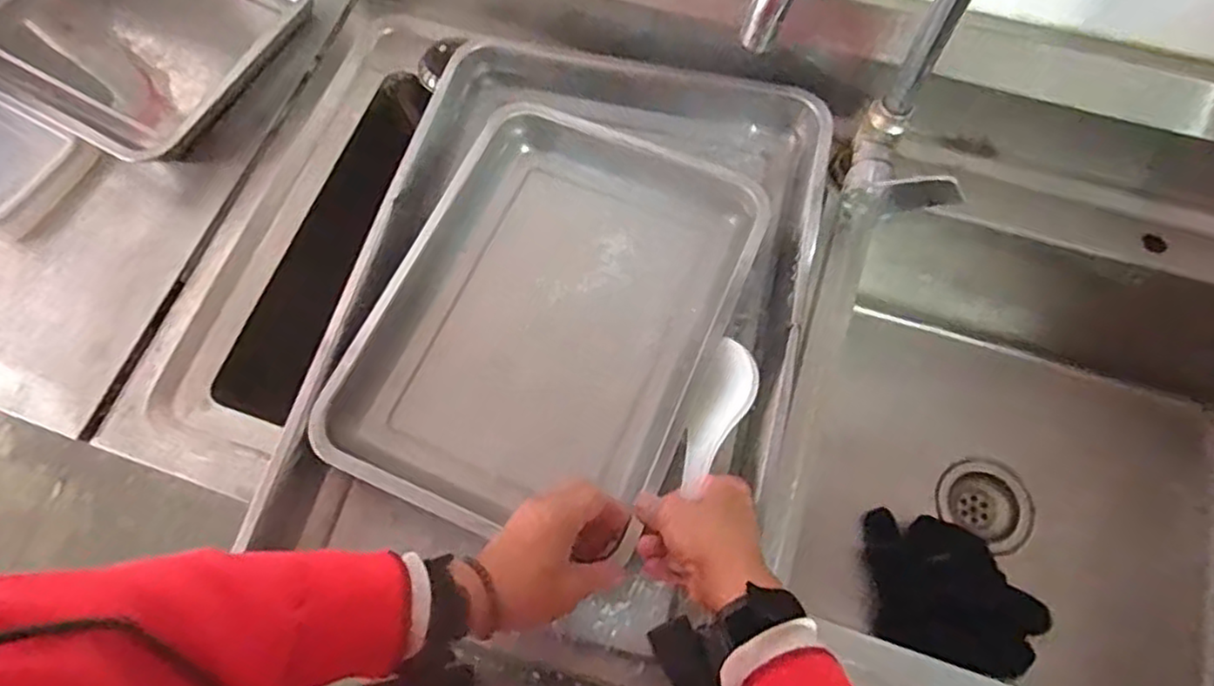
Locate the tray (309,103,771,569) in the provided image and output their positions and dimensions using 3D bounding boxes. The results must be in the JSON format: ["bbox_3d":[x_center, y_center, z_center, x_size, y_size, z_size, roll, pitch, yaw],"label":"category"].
[{"bbox_3d":[-0.047,-0.028,0.629,0.286,0.048,0.382,22,74,8],"label":"tray"}]

